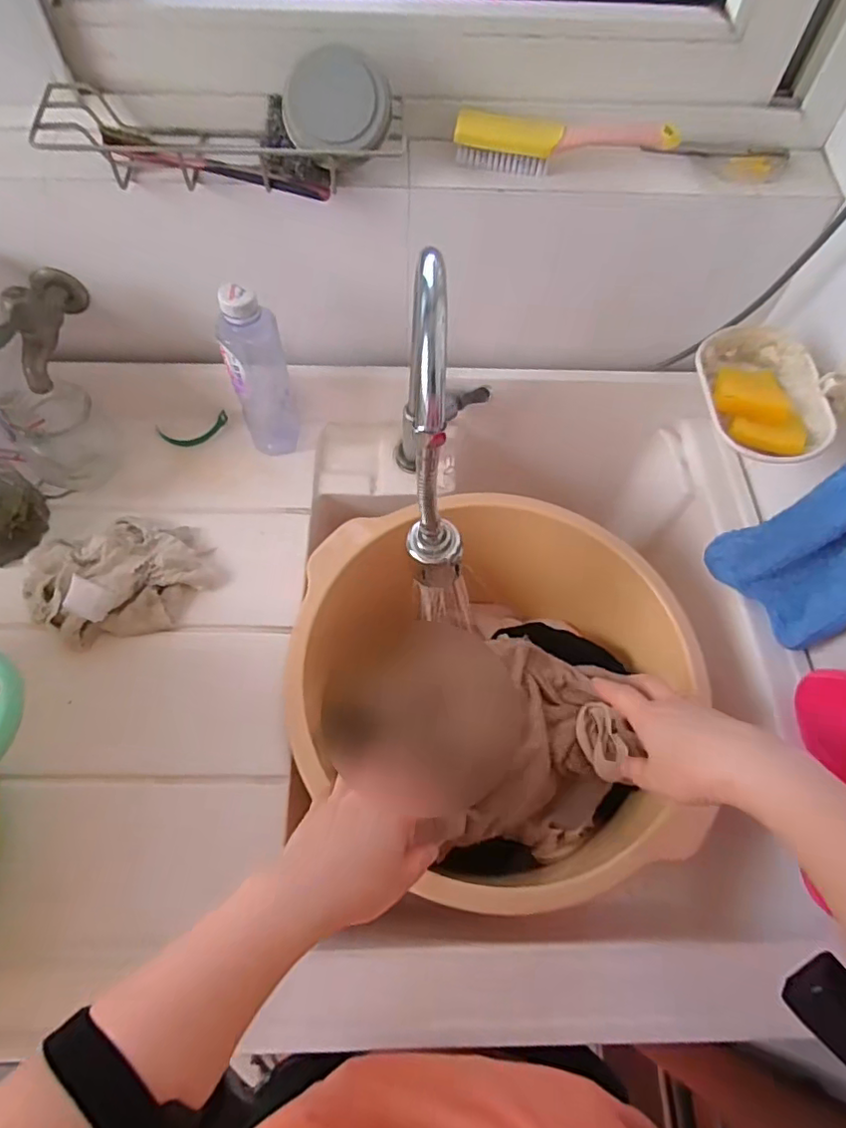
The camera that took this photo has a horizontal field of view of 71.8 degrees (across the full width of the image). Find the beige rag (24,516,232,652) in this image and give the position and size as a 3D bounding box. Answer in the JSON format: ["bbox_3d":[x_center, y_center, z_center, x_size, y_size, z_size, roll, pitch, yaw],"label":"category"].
[{"bbox_3d":[-0.282,0.006,0.547,0.157,0.044,0.133,-31,68,-17],"label":"beige rag"}]

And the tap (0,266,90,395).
[{"bbox_3d":[-0.350,-0.224,0.532,0.042,0.069,0.127,-2,62,-4],"label":"tap"}]

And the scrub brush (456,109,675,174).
[{"bbox_3d":[0.120,-0.355,0.495,0.183,0.035,0.028,3,62,-1],"label":"scrub brush"}]

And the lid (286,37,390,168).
[{"bbox_3d":[-0.065,-0.351,0.447,0.078,0.011,0.077,0,98,1],"label":"lid"}]

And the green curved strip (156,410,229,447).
[{"bbox_3d":[-0.257,-0.149,0.652,0.077,0.011,0.034,-14,64,-10],"label":"green curved strip"}]

